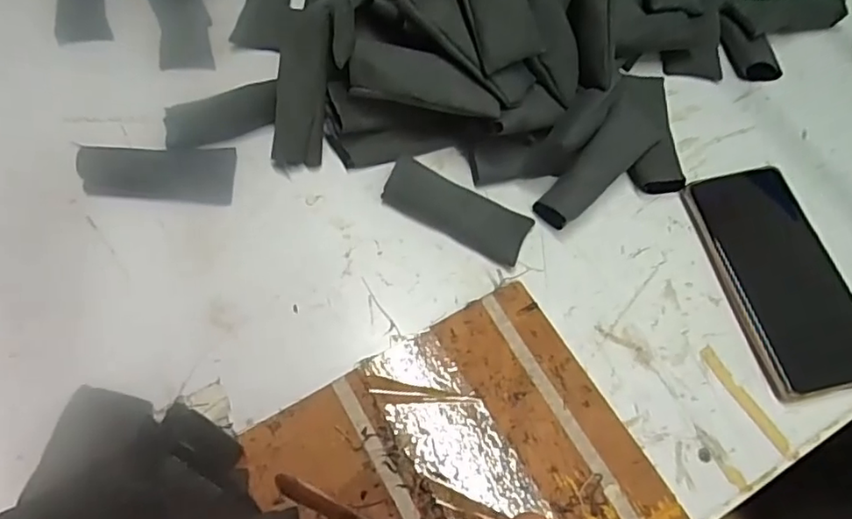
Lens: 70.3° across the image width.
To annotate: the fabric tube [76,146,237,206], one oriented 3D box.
[{"bbox_3d":[-0.193,-0.065,0.434,0.103,0.020,0.042,-1,64,-1],"label":"fabric tube"}]

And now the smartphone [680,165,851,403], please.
[{"bbox_3d":[0.240,0.009,0.410,0.076,0.014,0.160,-11,64,-5],"label":"smartphone"}]

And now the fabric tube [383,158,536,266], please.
[{"bbox_3d":[0.021,-0.035,0.417,0.100,0.018,0.038,24,66,11],"label":"fabric tube"}]

